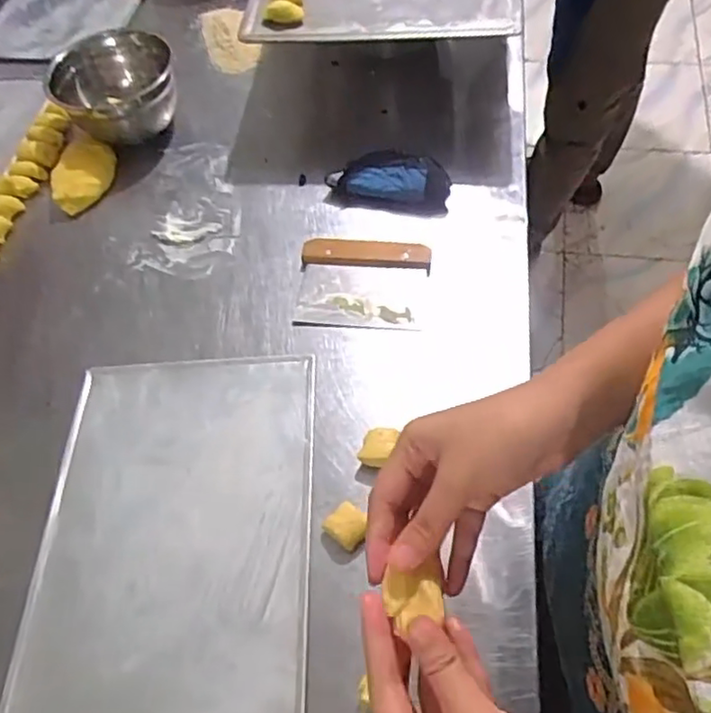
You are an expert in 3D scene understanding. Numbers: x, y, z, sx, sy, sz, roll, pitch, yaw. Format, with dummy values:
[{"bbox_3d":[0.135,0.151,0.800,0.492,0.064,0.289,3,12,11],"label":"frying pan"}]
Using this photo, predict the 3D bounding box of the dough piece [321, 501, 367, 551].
[{"bbox_3d":[-0.008,0.152,0.557,0.037,0.013,0.034,32,68,23],"label":"dough piece"}]

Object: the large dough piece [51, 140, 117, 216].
[{"bbox_3d":[-0.355,-0.239,0.819,0.064,0.038,0.109,22,64,18],"label":"large dough piece"}]

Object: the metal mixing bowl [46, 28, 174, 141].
[{"bbox_3d":[-0.328,-0.367,0.859,0.166,0.094,0.136,-23,59,-7],"label":"metal mixing bowl"}]

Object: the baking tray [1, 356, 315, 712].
[{"bbox_3d":[-0.166,0.157,0.580,0.243,0.020,0.352,-2,60,2],"label":"baking tray"}]

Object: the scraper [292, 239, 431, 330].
[{"bbox_3d":[0.008,-0.084,0.708,0.148,0.015,0.113,0,59,7],"label":"scraper"}]

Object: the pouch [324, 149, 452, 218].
[{"bbox_3d":[0.041,-0.225,0.770,0.155,0.039,0.084,8,60,11],"label":"pouch"}]

